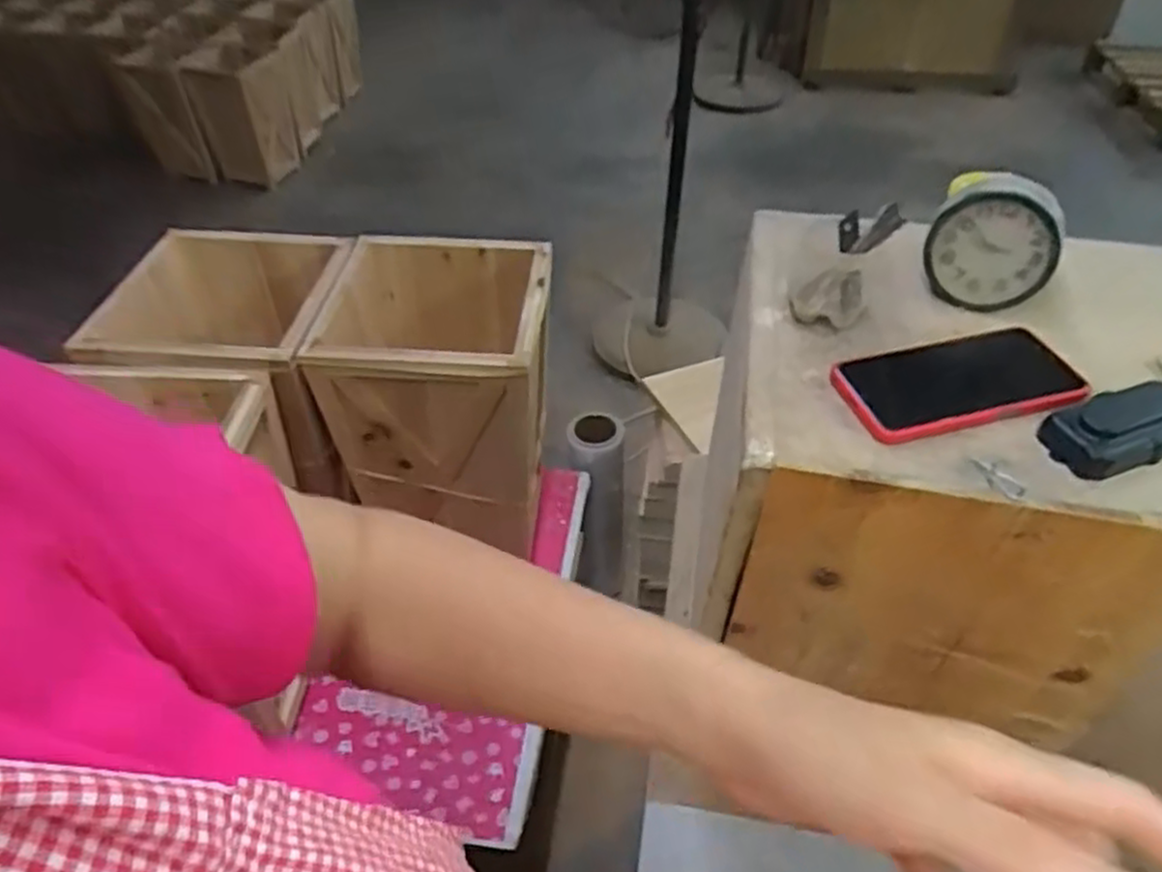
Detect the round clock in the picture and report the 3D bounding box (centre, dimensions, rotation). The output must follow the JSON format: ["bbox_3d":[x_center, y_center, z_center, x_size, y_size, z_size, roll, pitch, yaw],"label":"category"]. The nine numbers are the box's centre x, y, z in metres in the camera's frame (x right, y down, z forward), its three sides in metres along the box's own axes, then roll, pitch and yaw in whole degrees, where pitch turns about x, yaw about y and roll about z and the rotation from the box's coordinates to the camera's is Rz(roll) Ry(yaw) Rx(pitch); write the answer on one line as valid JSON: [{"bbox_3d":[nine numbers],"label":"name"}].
[{"bbox_3d":[0.323,-0.153,0.601,0.094,0.093,0.061,16,47,17],"label":"round clock"}]

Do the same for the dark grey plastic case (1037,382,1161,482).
[{"bbox_3d":[0.355,-0.005,0.500,0.102,0.025,0.050,-15,46,-14],"label":"dark grey plastic case"}]

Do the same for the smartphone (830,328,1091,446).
[{"bbox_3d":[0.257,-0.038,0.534,0.154,0.014,0.085,-9,45,-9],"label":"smartphone"}]

